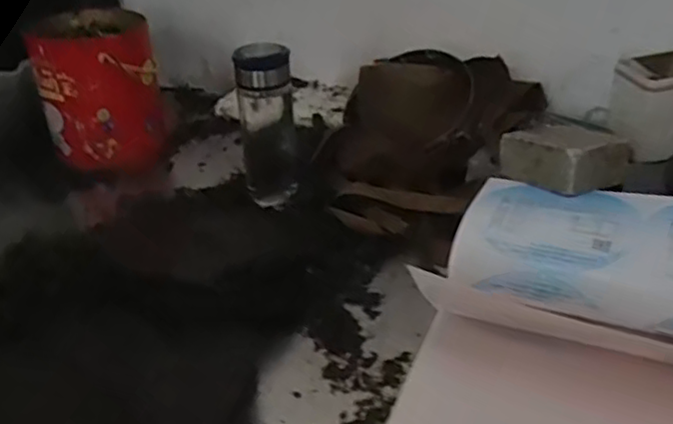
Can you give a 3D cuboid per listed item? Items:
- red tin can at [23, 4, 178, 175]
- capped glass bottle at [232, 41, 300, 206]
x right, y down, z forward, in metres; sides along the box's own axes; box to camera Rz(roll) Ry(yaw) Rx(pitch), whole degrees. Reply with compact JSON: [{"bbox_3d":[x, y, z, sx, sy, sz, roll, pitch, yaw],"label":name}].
[{"bbox_3d":[-0.330,-0.172,0.947,0.158,0.193,0.157,-13,33,-18],"label":"red tin can"},{"bbox_3d":[-0.081,-0.100,0.788,0.067,0.178,0.054,-5,31,-5],"label":"capped glass bottle"}]

